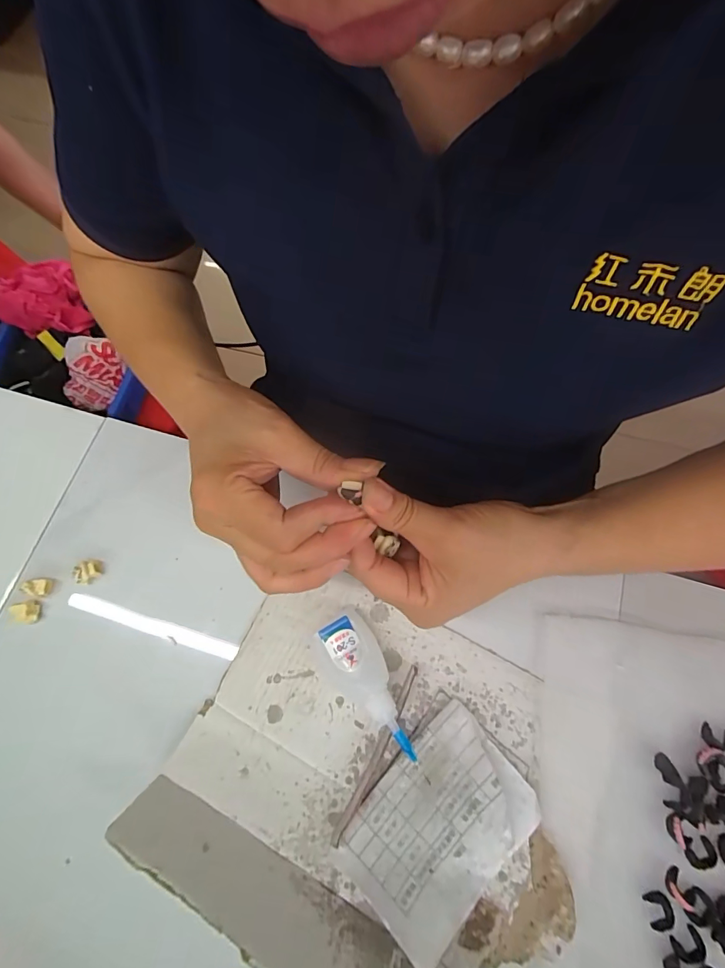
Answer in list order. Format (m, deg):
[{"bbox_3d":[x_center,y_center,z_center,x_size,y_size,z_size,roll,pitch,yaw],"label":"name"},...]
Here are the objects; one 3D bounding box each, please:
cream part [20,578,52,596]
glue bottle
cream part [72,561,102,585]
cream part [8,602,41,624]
[{"bbox_3d":[-0.219,0.069,0.282,0.013,0.010,0.011,4,71,2],"label":"cream part"},{"bbox_3d":[0.002,0.121,0.255,0.039,0.024,0.085,-32,73,-10],"label":"glue bottle"},{"bbox_3d":[-0.187,0.060,0.287,0.017,0.011,0.012,-37,74,-12],"label":"cream part"},{"bbox_3d":[-0.222,0.085,0.277,0.011,0.013,0.014,-10,71,-3],"label":"cream part"}]

